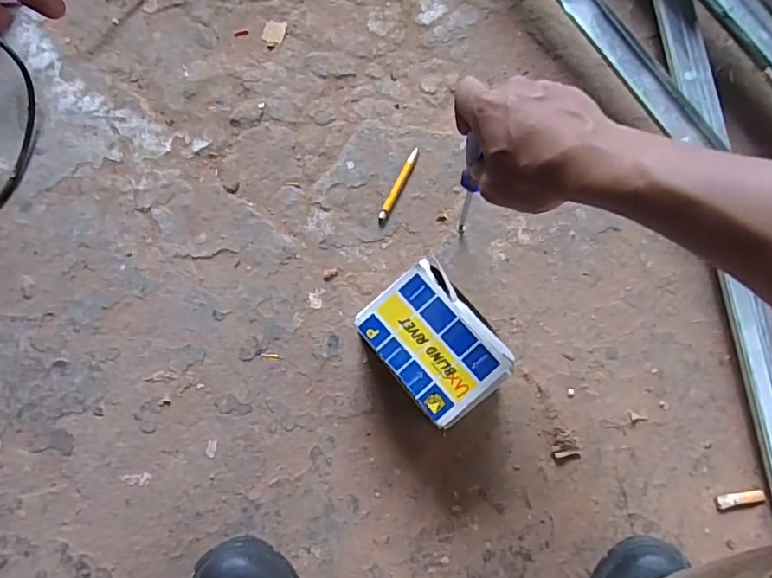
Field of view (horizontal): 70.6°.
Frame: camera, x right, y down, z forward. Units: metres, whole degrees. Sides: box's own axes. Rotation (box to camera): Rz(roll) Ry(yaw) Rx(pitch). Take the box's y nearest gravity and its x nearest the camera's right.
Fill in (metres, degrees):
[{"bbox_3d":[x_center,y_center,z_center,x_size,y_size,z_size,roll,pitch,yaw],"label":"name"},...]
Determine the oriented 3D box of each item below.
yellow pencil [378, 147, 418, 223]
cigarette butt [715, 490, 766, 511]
[{"bbox_3d":[0.013,-0.111,0.581,0.010,0.010,0.087,25,78,4],"label":"yellow pencil"},{"bbox_3d":[0.339,0.201,0.522,0.043,0.009,0.012,-11,78,-4],"label":"cigarette butt"}]

